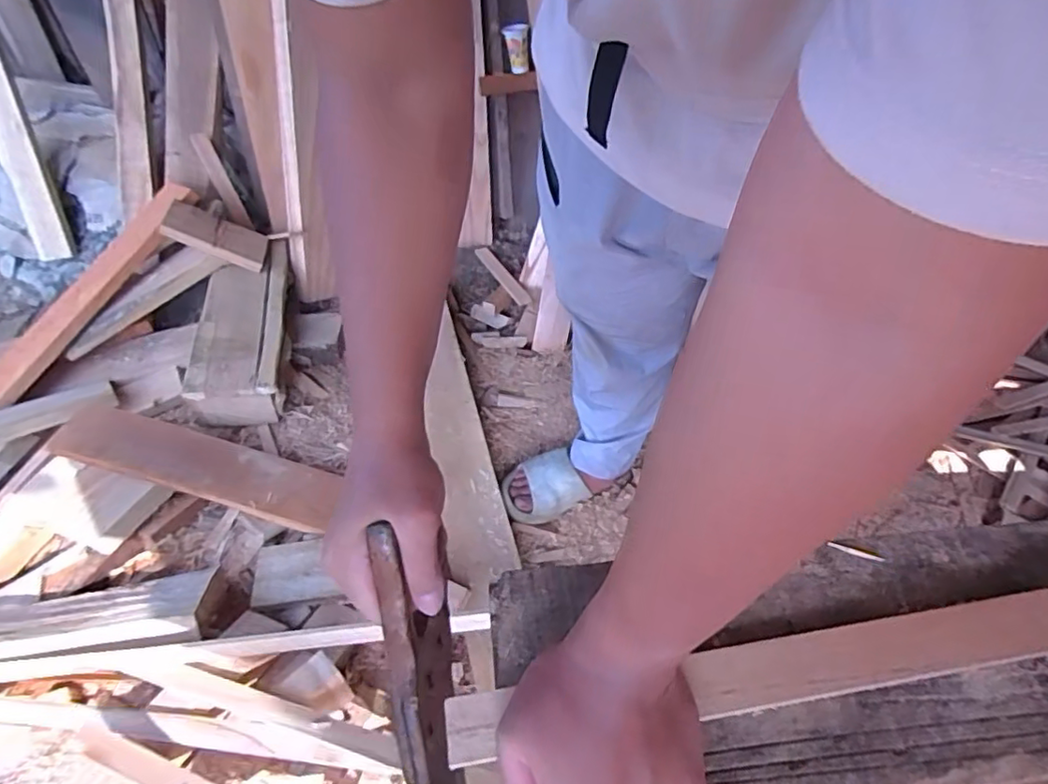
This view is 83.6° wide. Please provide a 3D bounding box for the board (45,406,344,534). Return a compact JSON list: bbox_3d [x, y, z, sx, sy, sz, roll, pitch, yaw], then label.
[{"bbox_3d":[-0.624,0.134,1.117,0.613,0.033,0.174,15,26,11],"label":"board"}]

